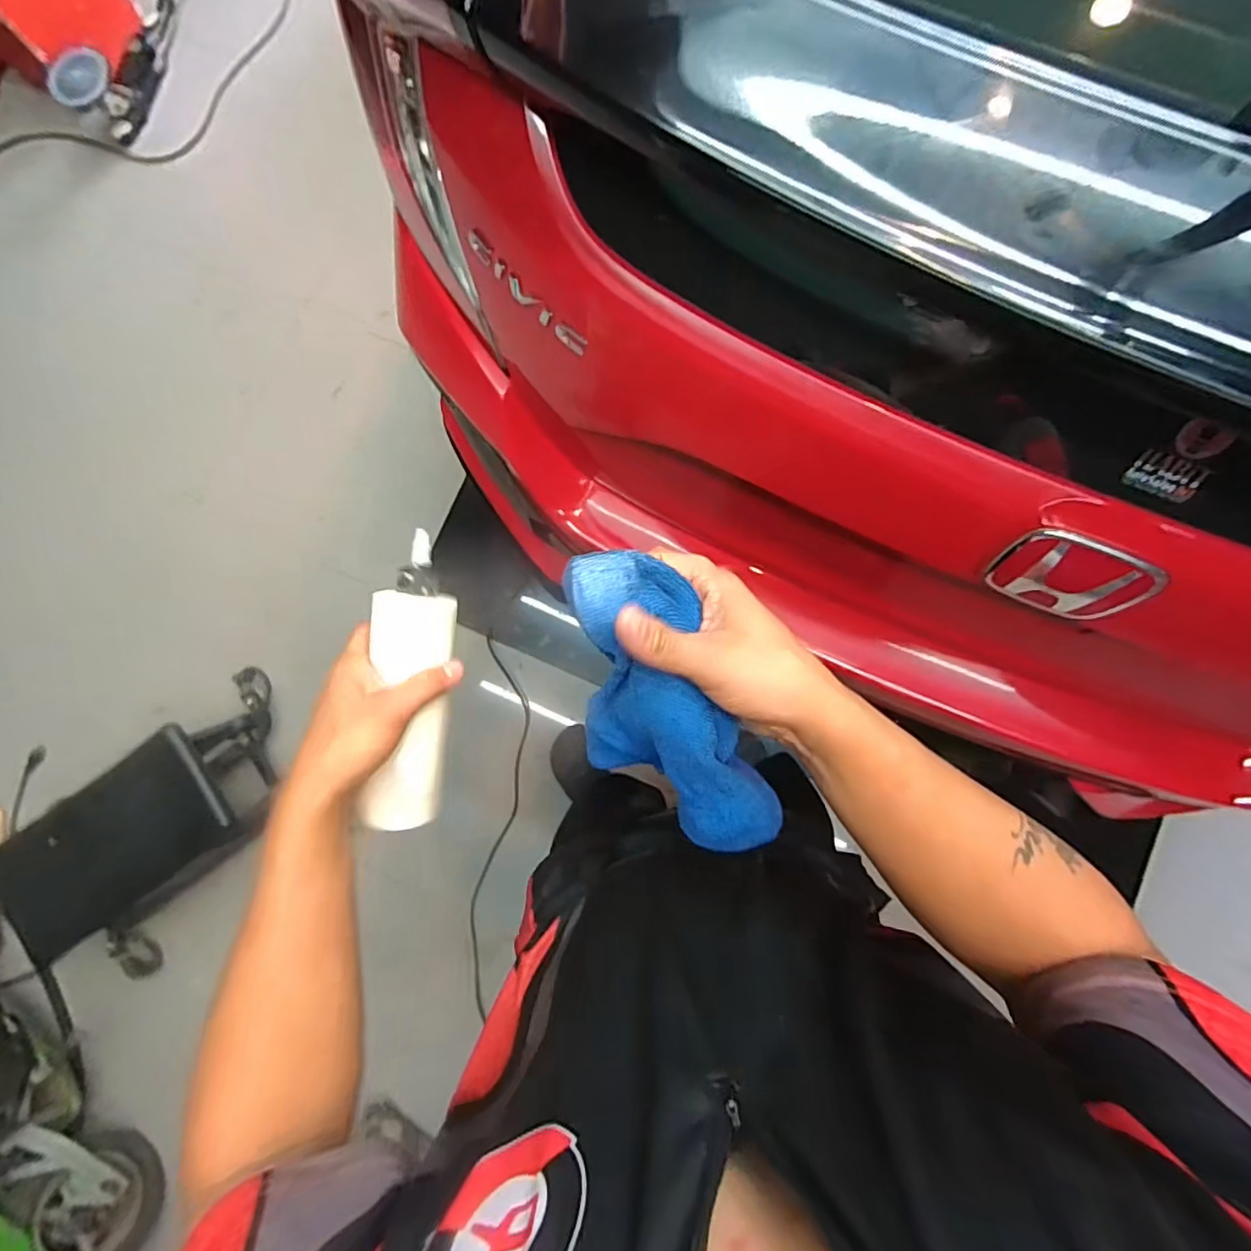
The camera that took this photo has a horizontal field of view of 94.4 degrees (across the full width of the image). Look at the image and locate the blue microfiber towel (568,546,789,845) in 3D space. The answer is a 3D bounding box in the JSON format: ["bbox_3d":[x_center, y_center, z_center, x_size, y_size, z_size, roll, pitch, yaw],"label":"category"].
[{"bbox_3d":[0.020,0.055,0.360,0.090,0.060,0.226,-26,111,0],"label":"blue microfiber towel"}]

